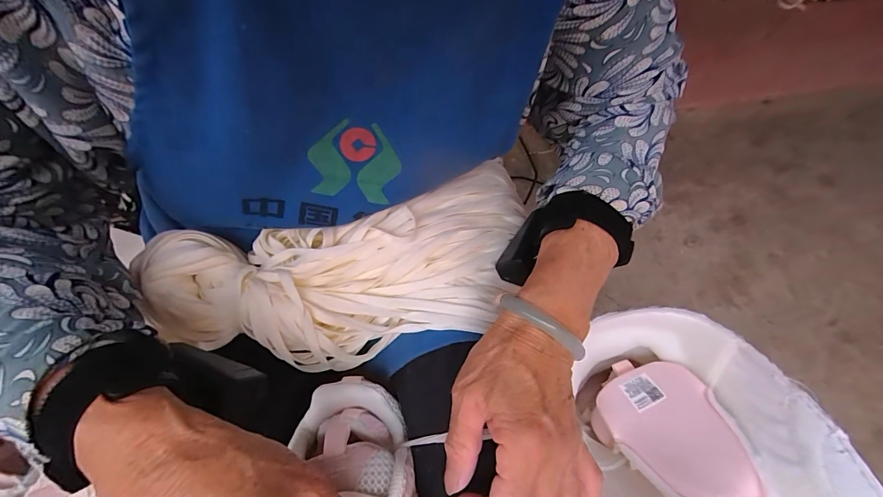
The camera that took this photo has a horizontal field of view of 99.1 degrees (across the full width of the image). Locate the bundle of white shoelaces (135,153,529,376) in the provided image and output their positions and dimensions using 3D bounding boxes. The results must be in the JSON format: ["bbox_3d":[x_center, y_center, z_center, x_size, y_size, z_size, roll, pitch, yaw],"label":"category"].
[{"bbox_3d":[-0.068,0.017,0.314,0.306,0.068,0.134,-15,62,-5],"label":"bundle of white shoelaces"}]

